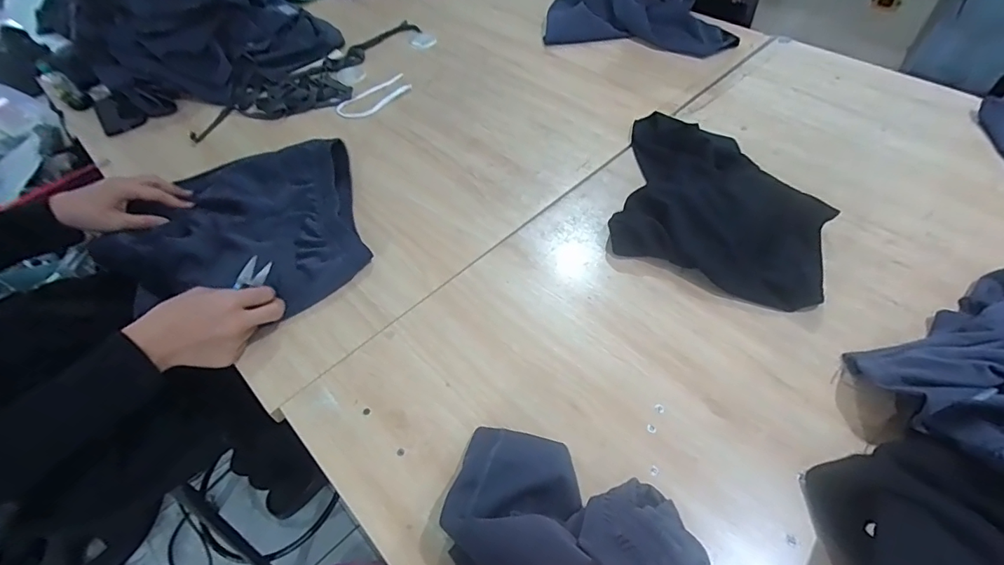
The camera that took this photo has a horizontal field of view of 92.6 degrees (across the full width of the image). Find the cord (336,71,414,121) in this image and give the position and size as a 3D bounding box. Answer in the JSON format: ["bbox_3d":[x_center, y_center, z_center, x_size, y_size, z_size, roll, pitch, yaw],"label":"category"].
[{"bbox_3d":[-0.257,-0.376,0.972,0.166,0.005,0.080,-38,59,-21],"label":"cord"}]

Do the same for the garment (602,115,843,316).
[{"bbox_3d":[0.319,-0.136,0.709,0.297,0.051,0.335,16,56,17],"label":"garment"}]

